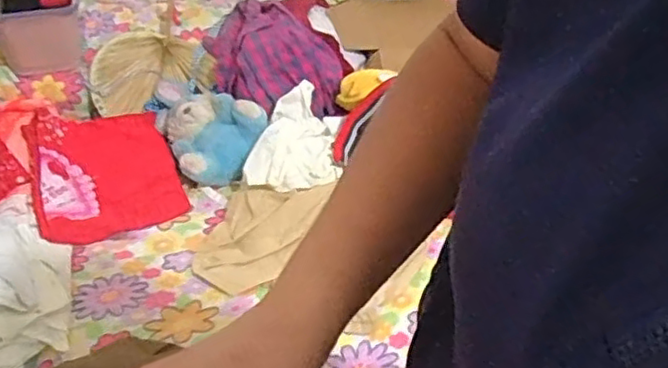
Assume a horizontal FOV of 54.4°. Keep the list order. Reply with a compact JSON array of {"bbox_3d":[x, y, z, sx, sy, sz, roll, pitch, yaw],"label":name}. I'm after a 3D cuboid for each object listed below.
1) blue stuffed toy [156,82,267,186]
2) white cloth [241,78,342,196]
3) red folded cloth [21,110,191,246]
[{"bbox_3d":[-0.279,-0.136,1.384,0.189,0.100,0.303,-23,46,-26],"label":"blue stuffed toy"},{"bbox_3d":[-0.062,-0.082,1.285,0.183,0.097,0.229,18,43,19],"label":"white cloth"},{"bbox_3d":[-0.462,-0.033,1.303,0.268,0.031,0.315,-9,54,-26],"label":"red folded cloth"}]

